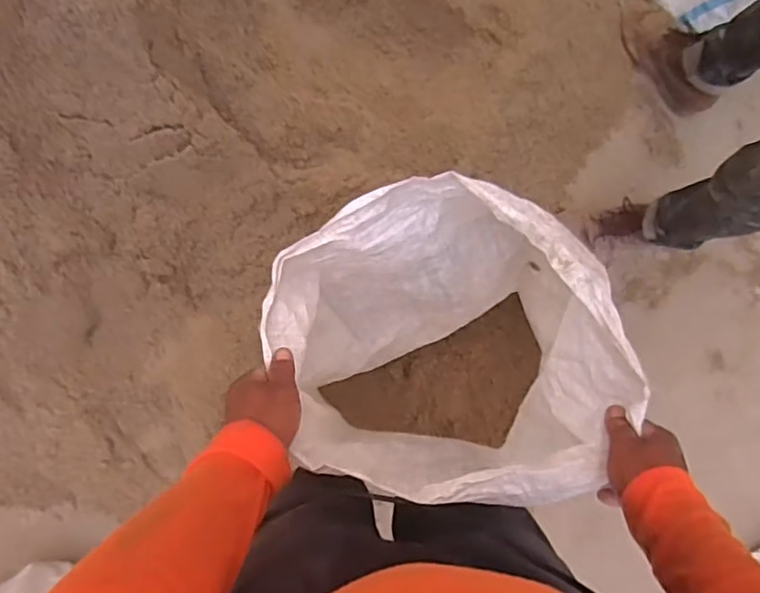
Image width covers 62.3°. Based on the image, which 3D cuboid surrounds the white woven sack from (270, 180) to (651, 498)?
[{"bbox_3d":[0.072,0.059,0.846,0.404,0.508,0.346,21,91,-4],"label":"white woven sack"}]

